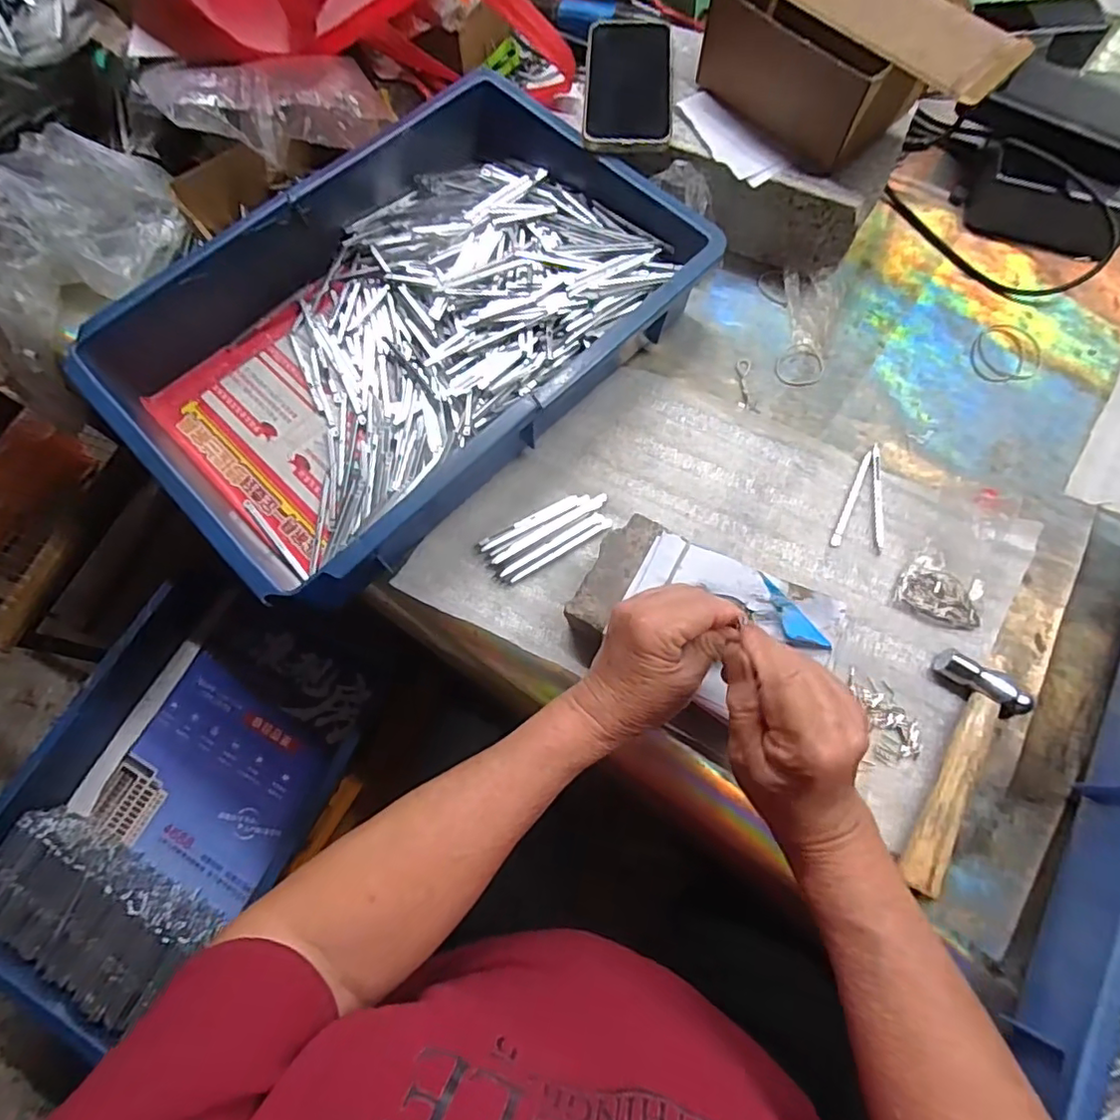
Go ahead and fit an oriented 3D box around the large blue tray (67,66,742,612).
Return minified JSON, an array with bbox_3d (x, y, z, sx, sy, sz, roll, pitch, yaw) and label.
[{"bbox_3d":[-0.121,-0.192,0.481,0.430,0.091,0.294,-43,75,-13],"label":"large blue tray"}]

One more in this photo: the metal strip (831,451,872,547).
[{"bbox_3d":[0.229,-0.048,0.457,0.007,0.004,0.085,25,74,10],"label":"metal strip"}]

